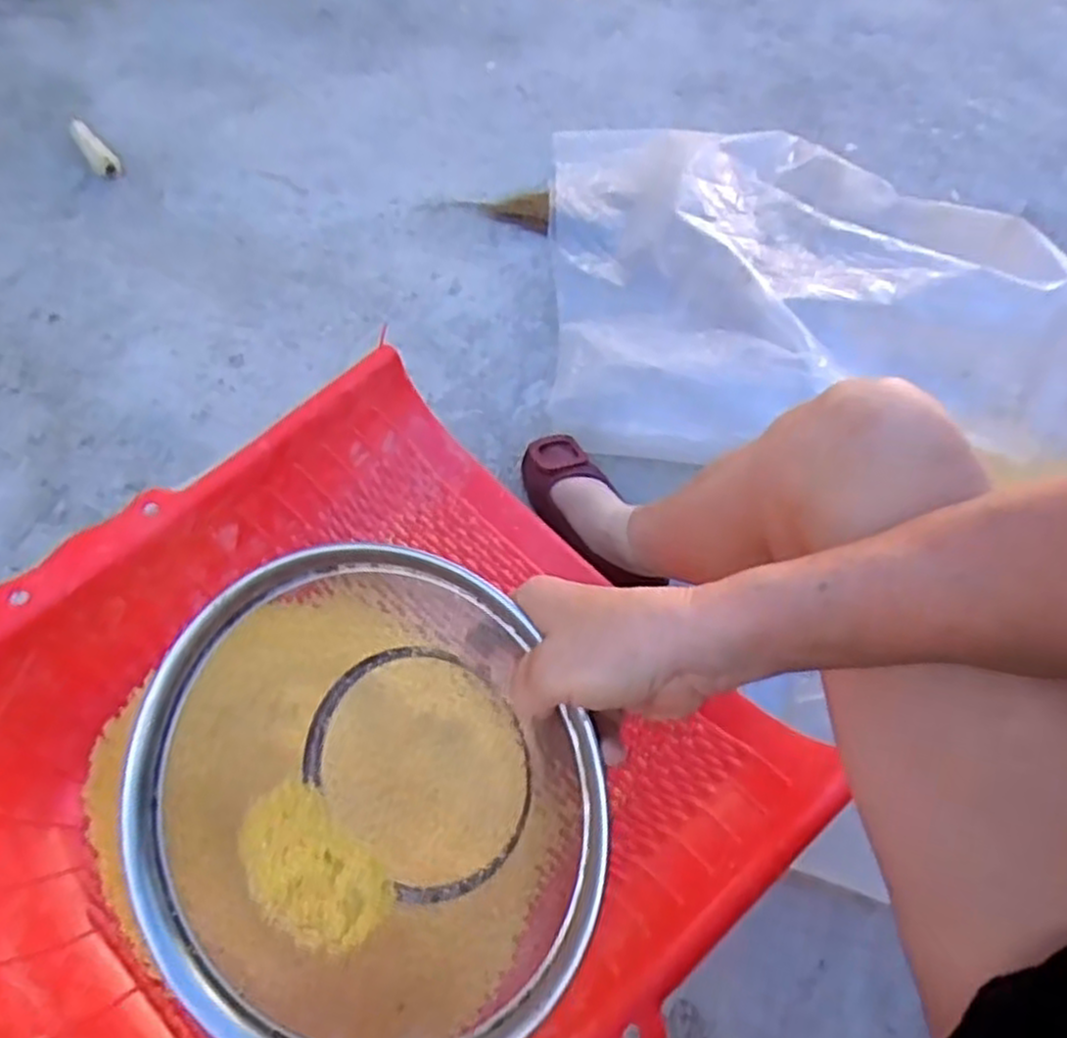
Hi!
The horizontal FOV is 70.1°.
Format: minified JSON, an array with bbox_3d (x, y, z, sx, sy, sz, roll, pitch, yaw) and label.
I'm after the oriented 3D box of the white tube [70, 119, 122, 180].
[{"bbox_3d":[-0.592,-0.499,1.030,0.034,0.043,0.125,-33,67,-19],"label":"white tube"}]

